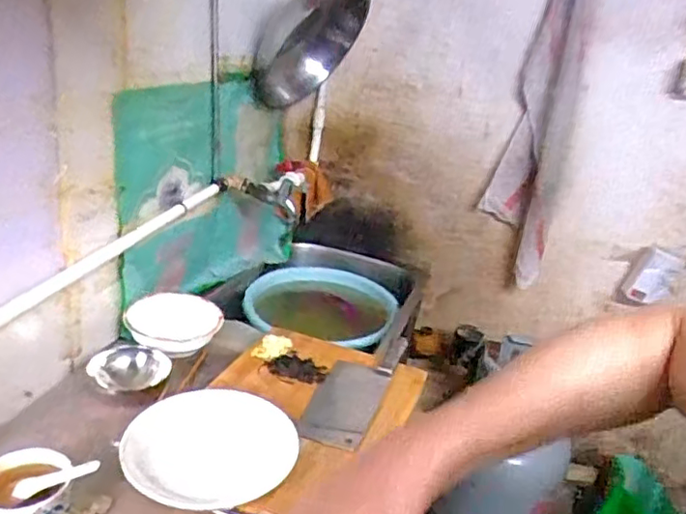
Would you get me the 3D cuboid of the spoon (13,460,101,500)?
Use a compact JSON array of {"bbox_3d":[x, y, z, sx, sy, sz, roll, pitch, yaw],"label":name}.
[{"bbox_3d":[-0.291,0.225,0.622,0.088,0.011,0.023,-18,24,0],"label":"spoon"}]

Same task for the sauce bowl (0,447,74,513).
[{"bbox_3d":[-0.324,0.249,0.624,0.081,0.072,0.083,6,22,-2],"label":"sauce bowl"}]

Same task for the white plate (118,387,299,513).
[{"bbox_3d":[-0.157,0.228,0.743,0.200,0.033,0.200,6,22,-2],"label":"white plate"}]

